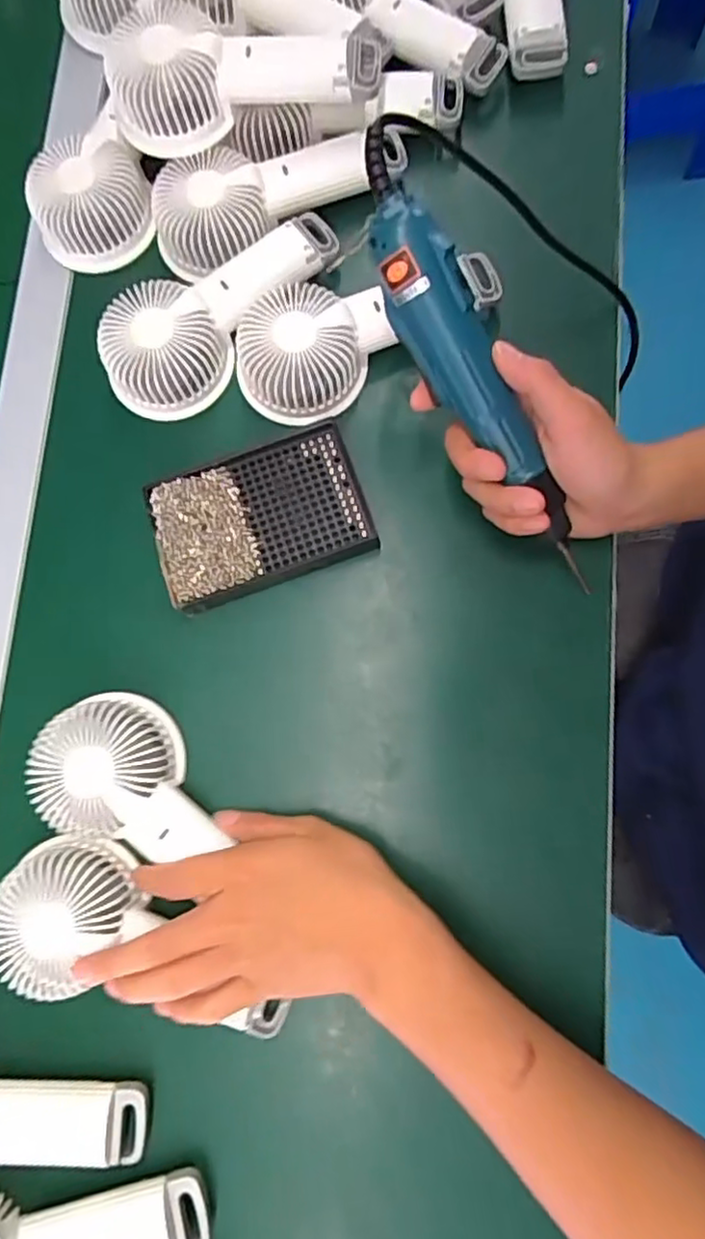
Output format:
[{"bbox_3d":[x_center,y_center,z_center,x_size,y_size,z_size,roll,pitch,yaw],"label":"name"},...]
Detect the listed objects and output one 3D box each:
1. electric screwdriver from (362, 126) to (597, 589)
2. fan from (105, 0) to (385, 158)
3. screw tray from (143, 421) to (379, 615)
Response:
[{"bbox_3d":[0.068,-0.134,0.356,0.041,0.042,0.242,-35,109,-6],"label":"electric screwdriver"},{"bbox_3d":[-0.073,-0.368,0.438,0.182,0.045,0.086,1,81,4],"label":"fan"},{"bbox_3d":[-0.062,-0.068,0.436,0.136,0.018,0.090,-20,80,1],"label":"screw tray"}]

